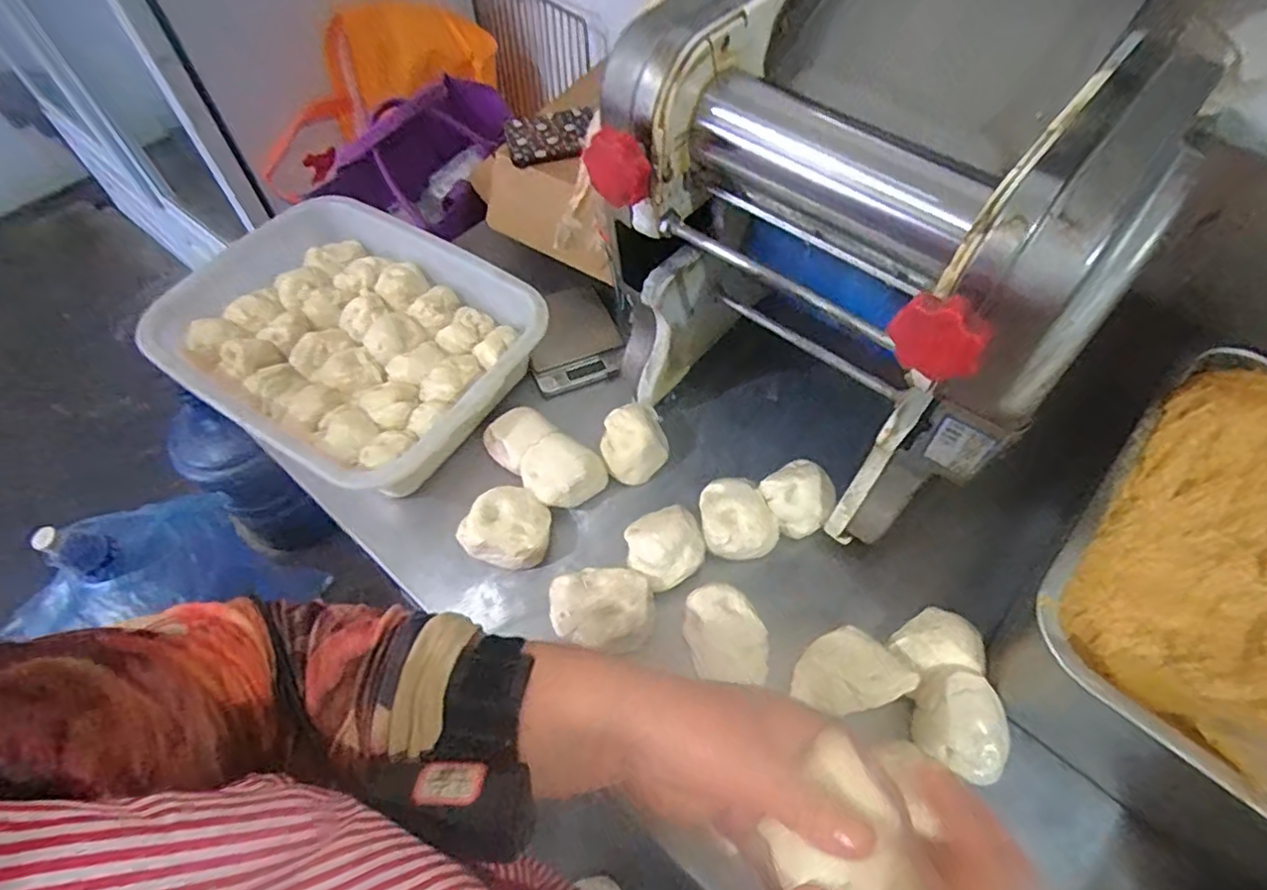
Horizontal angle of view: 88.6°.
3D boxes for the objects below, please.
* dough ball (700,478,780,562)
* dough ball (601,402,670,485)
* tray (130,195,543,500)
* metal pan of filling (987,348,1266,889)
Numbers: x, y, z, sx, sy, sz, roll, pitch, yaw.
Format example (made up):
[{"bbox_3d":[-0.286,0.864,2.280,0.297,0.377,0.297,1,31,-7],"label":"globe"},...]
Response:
[{"bbox_3d":[0.093,0.070,0.591,0.069,0.048,0.075,0,58,0],"label":"dough ball"},{"bbox_3d":[0.002,-0.002,0.620,0.065,0.046,0.075,0,58,0],"label":"dough ball"},{"bbox_3d":[-0.280,-0.106,0.657,0.340,0.070,0.279,33,63,19],"label":"tray"},{"bbox_3d":[0.443,0.119,0.466,0.257,0.141,0.336,40,66,22],"label":"metal pan of filling"}]

